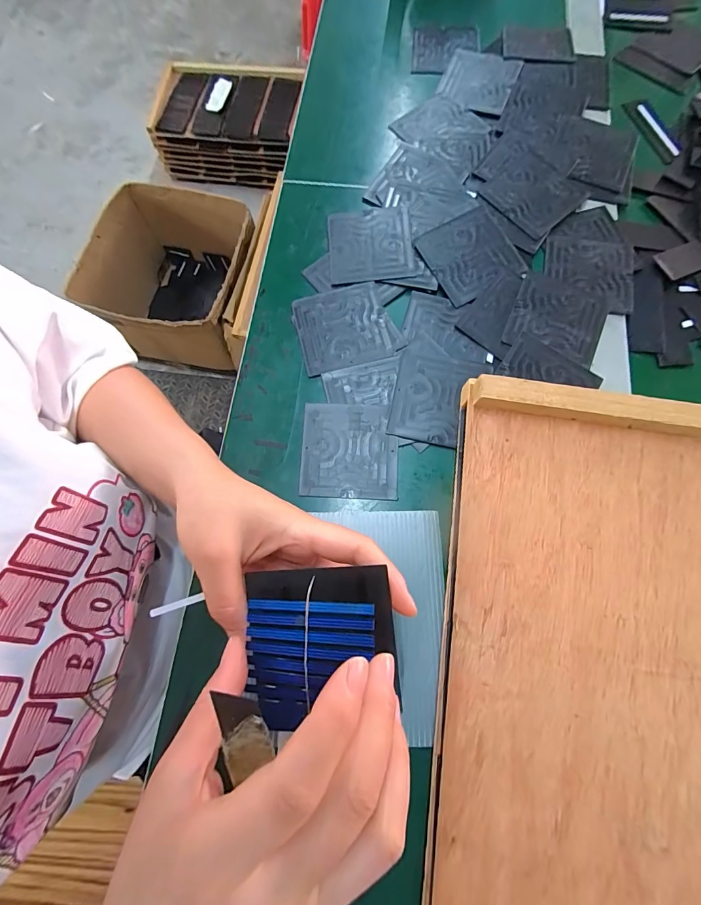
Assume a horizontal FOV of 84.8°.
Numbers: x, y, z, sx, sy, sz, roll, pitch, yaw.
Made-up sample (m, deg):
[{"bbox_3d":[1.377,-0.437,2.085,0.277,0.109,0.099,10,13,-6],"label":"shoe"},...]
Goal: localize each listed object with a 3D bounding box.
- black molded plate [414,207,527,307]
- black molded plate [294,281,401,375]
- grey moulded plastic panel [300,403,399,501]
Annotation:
[{"bbox_3d":[0.113,-0.185,0.359,0.081,0.009,0.079,-27,75,-7],"label":"black molded plate"},{"bbox_3d":[-0.005,-0.115,0.349,0.086,0.005,0.079,-15,74,-4],"label":"black molded plate"},{"bbox_3d":[-0.001,-0.002,0.316,0.079,0.005,0.078,3,74,1],"label":"grey moulded plastic panel"}]

